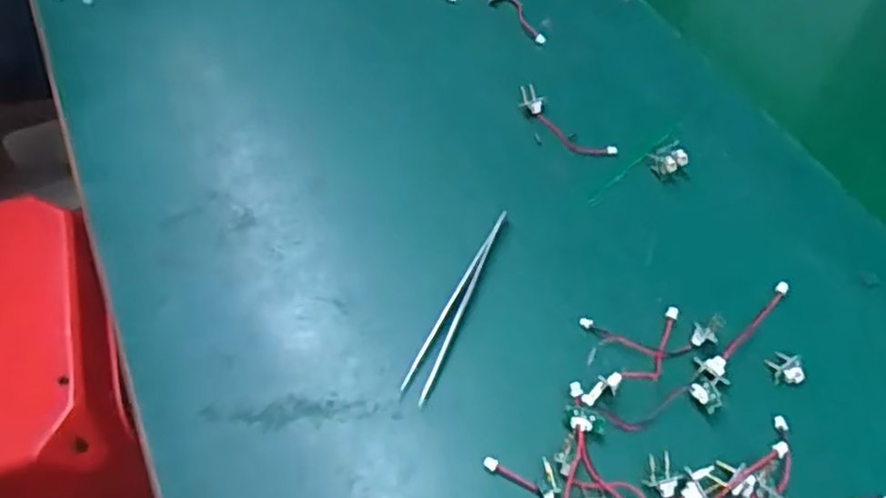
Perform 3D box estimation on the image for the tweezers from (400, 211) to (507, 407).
[{"bbox_3d":[0.006,0.022,0.317,0.011,0.010,0.100,18,57,14],"label":"tweezers"}]

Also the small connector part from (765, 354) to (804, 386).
[{"bbox_3d":[0.144,0.050,0.298,0.014,0.004,0.013,-1,55,1],"label":"small connector part"}]

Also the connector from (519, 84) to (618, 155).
[{"bbox_3d":[0.065,-0.067,0.381,0.062,0.013,0.014,37,64,24],"label":"connector"}]

